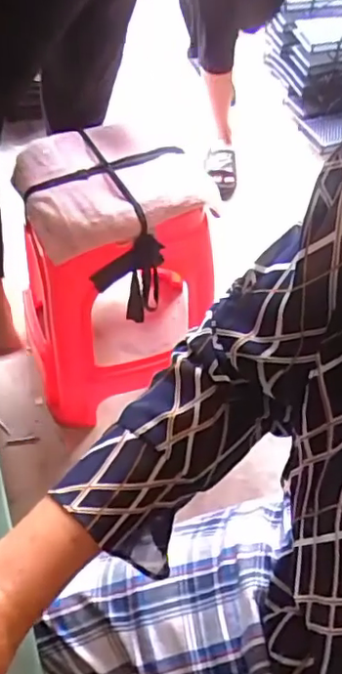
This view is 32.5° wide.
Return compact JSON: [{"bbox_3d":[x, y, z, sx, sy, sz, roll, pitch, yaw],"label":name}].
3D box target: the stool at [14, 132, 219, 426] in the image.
[{"bbox_3d":[-0.117,-0.105,1.184,0.370,0.491,0.305,-17,50,-14],"label":"stool"}]

